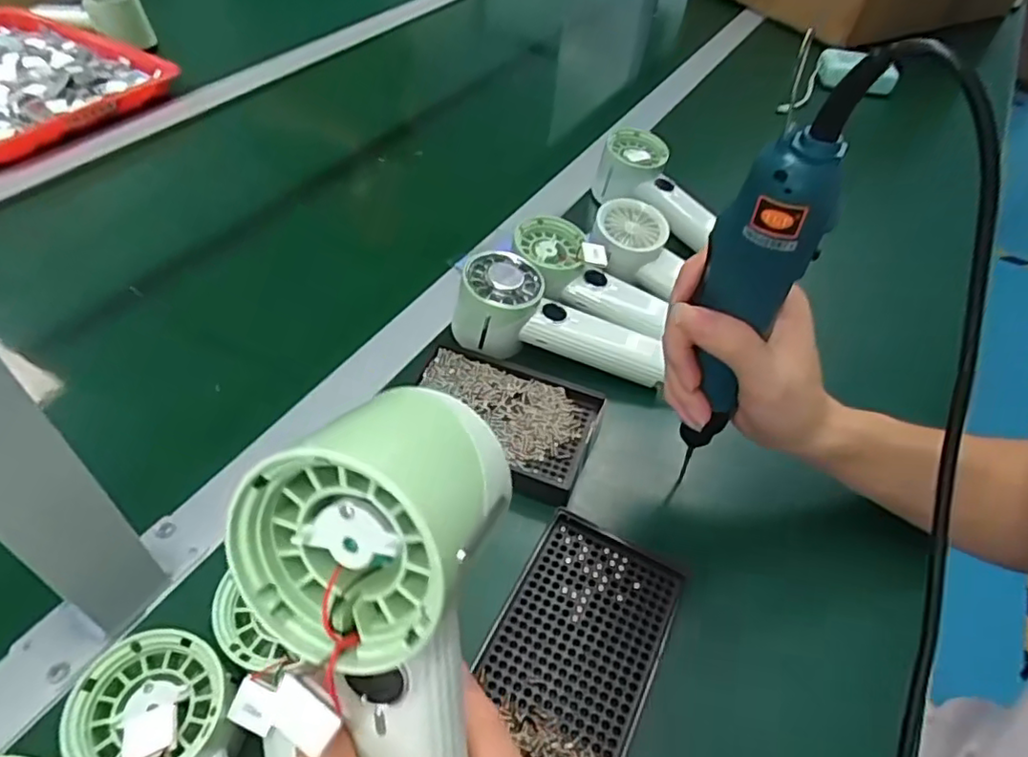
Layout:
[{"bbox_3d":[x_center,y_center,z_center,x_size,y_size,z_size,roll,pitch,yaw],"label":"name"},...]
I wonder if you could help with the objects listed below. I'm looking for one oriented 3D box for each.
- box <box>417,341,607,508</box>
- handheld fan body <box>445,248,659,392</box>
[{"bbox_3d":[-0.011,0.029,0.457,0.136,0.023,0.096,21,50,13],"label":"box"},{"bbox_3d":[0.037,-0.042,0.510,0.173,0.060,0.060,20,48,-7],"label":"handheld fan body"}]

